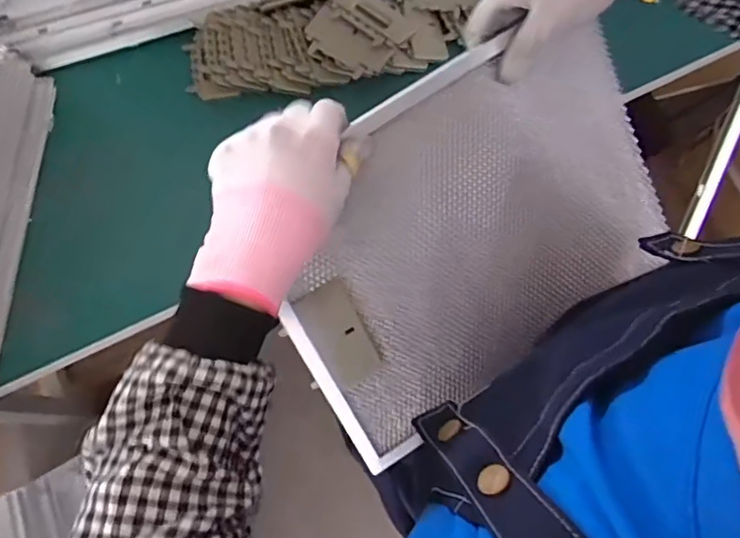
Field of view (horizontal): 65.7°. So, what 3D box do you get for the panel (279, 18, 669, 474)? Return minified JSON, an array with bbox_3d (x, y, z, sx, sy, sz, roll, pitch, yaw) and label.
[{"bbox_3d":[0.082,-0.029,0.464,0.331,0.027,0.239,-36,110,-9],"label":"panel"}]

